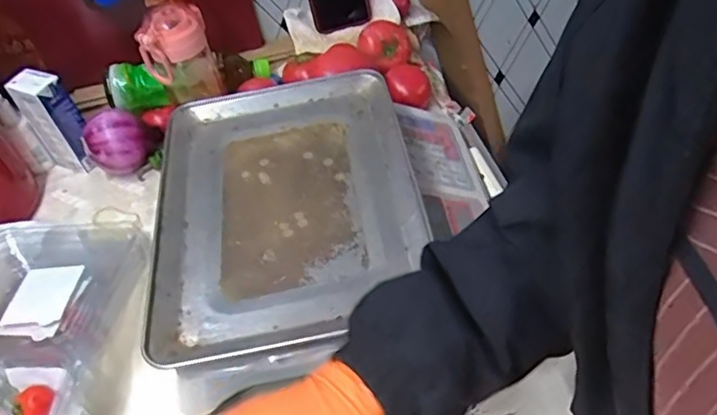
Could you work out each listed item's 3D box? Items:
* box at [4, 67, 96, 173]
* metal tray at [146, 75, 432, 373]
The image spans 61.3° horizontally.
[{"bbox_3d":[-0.398,-0.109,0.797,0.073,0.151,0.034,16,51,23],"label":"box"},{"bbox_3d":[-0.068,-0.009,0.574,0.239,0.039,0.326,-11,46,-1],"label":"metal tray"}]

